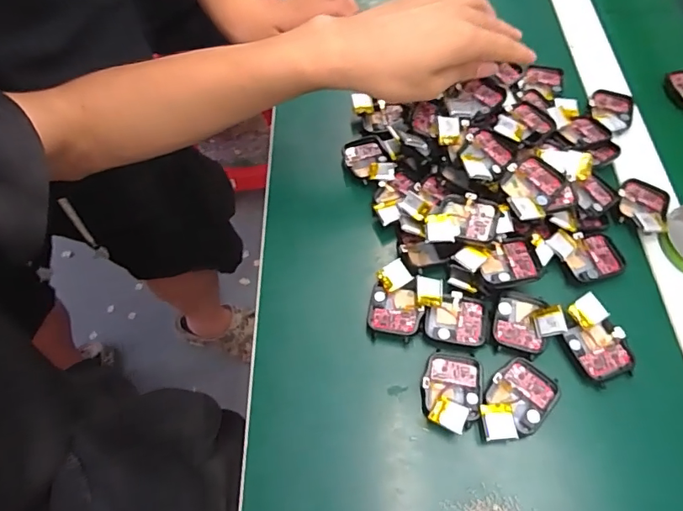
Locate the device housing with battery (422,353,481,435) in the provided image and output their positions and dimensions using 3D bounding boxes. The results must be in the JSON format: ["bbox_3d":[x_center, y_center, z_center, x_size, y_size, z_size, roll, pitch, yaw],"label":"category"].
[{"bbox_3d":[0.072,0.091,0.318,0.038,0.018,0.051,6,61,6],"label":"device housing with battery"}]

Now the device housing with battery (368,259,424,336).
[{"bbox_3d":[0.040,0.032,0.349,0.036,0.010,0.053,7,62,7],"label":"device housing with battery"}]

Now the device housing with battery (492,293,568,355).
[{"bbox_3d":[0.129,0.047,0.334,0.043,0.018,0.039,10,62,8],"label":"device housing with battery"}]

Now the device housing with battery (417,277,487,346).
[{"bbox_3d":[0.078,0.042,0.342,0.049,0.016,0.044,6,61,6],"label":"device housing with battery"}]

